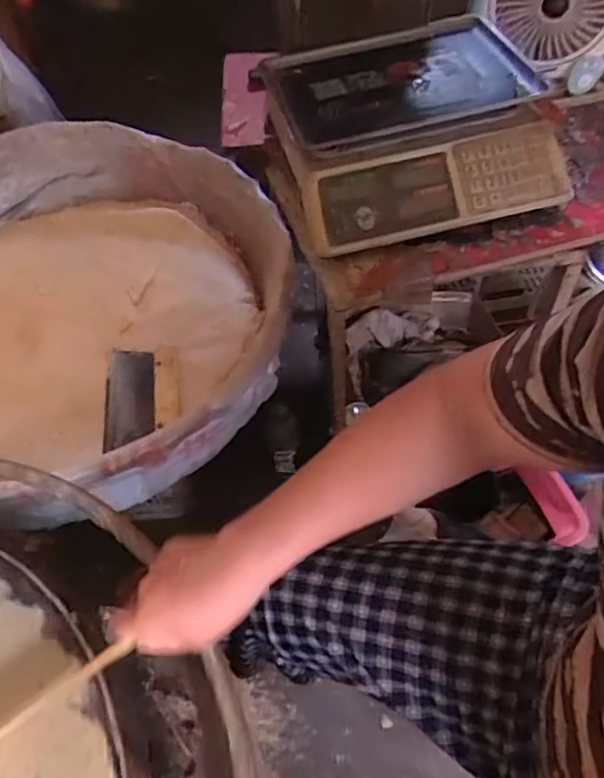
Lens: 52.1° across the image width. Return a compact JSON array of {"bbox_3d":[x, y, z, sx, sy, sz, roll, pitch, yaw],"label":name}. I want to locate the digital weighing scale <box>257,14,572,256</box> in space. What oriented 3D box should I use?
[{"bbox_3d":[0.145,-0.347,0.809,0.325,0.108,0.325,-12,54,-4],"label":"digital weighing scale"}]

